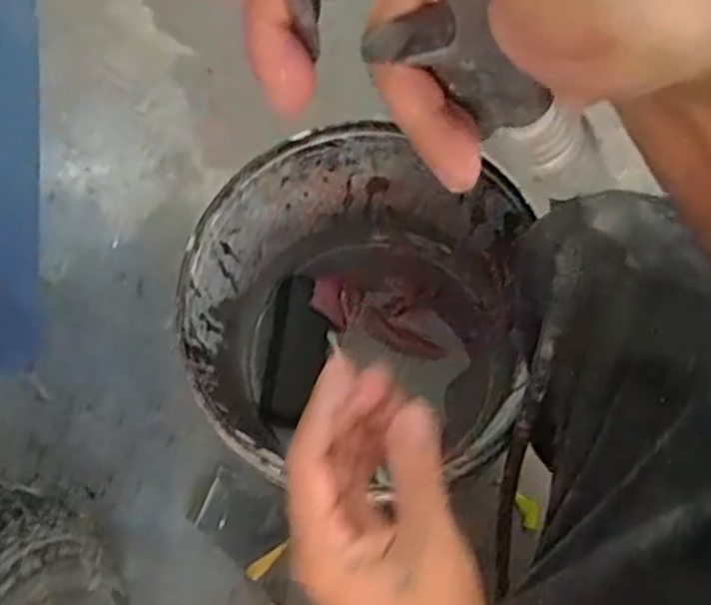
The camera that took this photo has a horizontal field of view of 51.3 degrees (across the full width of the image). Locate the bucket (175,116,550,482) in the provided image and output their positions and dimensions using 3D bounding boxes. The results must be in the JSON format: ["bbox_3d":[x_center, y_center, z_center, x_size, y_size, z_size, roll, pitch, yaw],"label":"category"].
[{"bbox_3d":[0.003,0.038,0.691,0.280,0.248,0.256,17,74,7],"label":"bucket"}]

